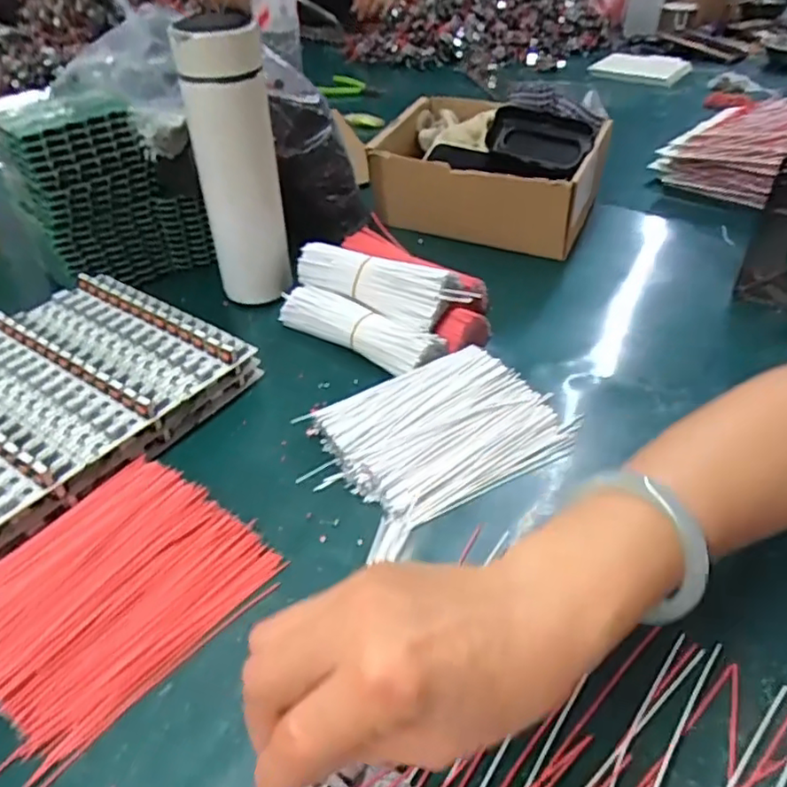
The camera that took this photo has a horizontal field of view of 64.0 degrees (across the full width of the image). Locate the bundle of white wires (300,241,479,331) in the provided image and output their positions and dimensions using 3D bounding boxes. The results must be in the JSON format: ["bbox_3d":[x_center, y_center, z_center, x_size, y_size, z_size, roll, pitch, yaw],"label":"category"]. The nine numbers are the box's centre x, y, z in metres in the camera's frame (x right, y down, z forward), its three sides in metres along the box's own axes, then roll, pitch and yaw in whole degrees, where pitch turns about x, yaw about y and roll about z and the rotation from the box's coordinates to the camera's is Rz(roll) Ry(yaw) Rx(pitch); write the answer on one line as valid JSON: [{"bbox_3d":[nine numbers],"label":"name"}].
[{"bbox_3d":[-0.010,-0.090,0.525,0.162,0.044,0.041,24,46,26],"label":"bundle of white wires"}]

